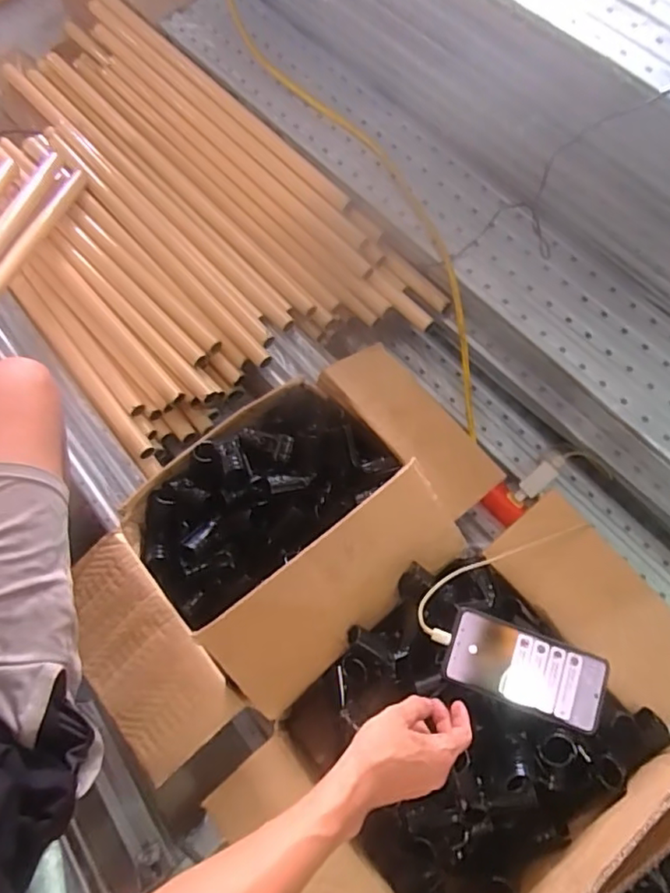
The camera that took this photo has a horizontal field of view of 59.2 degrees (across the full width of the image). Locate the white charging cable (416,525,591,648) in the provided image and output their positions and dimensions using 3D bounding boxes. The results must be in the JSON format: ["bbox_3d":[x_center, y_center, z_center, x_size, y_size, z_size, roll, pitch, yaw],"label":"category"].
[{"bbox_3d":[0.201,0.142,0.673,0.254,0.020,0.063,-22,70,-21],"label":"white charging cable"}]

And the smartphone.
[{"bbox_3d":[0.199,0.233,0.612,0.164,0.014,0.077,19,79,4],"label":"smartphone"}]

